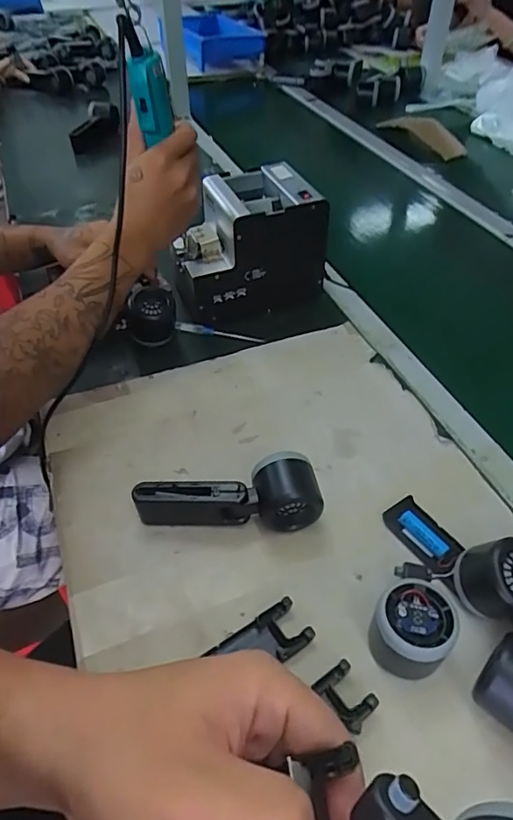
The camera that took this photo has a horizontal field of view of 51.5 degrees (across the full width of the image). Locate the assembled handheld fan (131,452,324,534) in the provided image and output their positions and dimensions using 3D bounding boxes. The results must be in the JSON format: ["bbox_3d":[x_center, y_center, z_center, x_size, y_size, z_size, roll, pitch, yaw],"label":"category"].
[{"bbox_3d":[-0.026,0.084,0.483,0.161,0.055,0.046,-6,45,-5],"label":"assembled handheld fan"}]

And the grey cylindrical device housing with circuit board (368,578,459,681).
[{"bbox_3d":[0.119,0.166,0.402,0.060,0.046,0.065,30,53,28],"label":"grey cylindrical device housing with circuit board"}]

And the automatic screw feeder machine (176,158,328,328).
[{"bbox_3d":[-0.017,-0.216,0.715,0.181,0.147,0.136,-21,48,-19],"label":"automatic screw feeder machine"}]

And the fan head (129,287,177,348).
[{"bbox_3d":[-0.131,-0.116,0.673,0.058,0.066,0.057,-14,46,-12],"label":"fan head"}]

